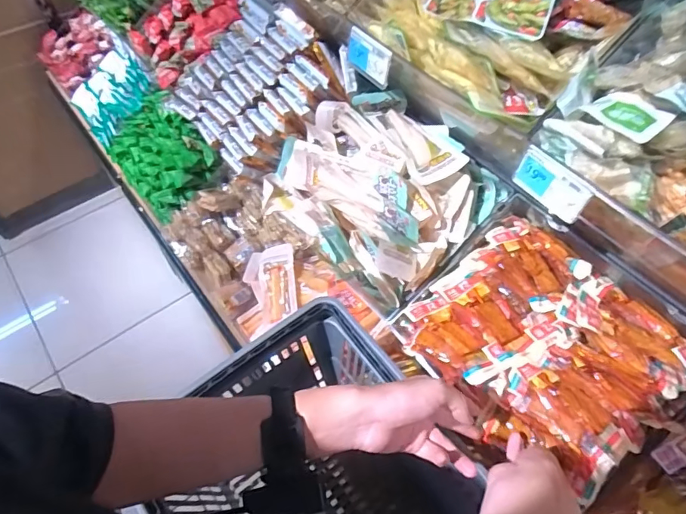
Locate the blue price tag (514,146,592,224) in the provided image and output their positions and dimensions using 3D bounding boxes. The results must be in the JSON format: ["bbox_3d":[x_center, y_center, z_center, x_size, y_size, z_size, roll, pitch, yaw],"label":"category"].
[{"bbox_3d":[0.209,-0.071,0.460,0.011,0.044,0.075,-31,61,-19],"label":"blue price tag"}]

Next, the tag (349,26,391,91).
[{"bbox_3d":[0.032,-0.253,0.584,0.010,0.048,0.072,-28,65,-34],"label":"tag"}]

